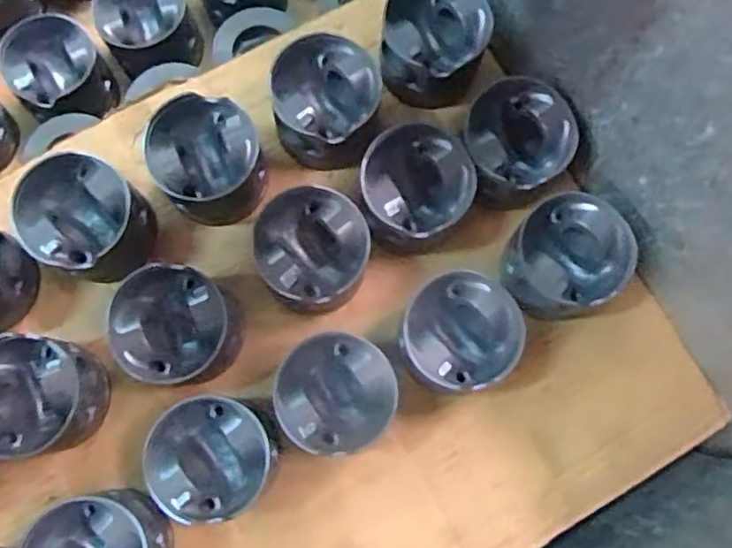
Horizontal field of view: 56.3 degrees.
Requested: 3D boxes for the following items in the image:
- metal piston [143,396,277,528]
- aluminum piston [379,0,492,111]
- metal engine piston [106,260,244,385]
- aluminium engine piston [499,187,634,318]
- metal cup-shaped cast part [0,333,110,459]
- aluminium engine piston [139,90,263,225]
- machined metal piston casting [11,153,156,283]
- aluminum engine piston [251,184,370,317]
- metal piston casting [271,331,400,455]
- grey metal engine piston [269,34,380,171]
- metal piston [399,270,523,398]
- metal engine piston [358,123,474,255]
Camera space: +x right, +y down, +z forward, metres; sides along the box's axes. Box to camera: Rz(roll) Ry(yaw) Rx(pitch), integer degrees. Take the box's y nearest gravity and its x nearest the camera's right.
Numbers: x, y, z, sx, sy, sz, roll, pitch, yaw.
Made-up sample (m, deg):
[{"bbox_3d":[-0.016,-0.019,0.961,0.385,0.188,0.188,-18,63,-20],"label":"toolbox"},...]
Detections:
[{"bbox_3d":[-0.112,0.137,0.517,0.090,0.065,0.090,0,80,-1],"label":"metal piston"},{"bbox_3d":[0.058,-0.202,0.595,0.089,0.073,0.100,9,80,1],"label":"aluminum piston"},{"bbox_3d":[-0.145,0.042,0.538,0.088,0.071,0.088,7,80,0],"label":"metal engine piston"},{"bbox_3d":[0.160,-0.012,0.554,0.088,0.064,0.094,0,80,-1],"label":"aluminium engine piston"},{"bbox_3d":[-0.250,0.092,0.519,0.083,0.071,0.086,2,80,-1],"label":"metal cup-shaped cast part"},{"bbox_3d":[-0.129,-0.092,0.565,0.084,0.072,0.086,0,80,-1],"label":"aluminium engine piston"},{"bbox_3d":[-0.223,-0.044,0.552,0.084,0.077,0.086,0,80,-1],"label":"machined metal piston casting"},{"bbox_3d":[-0.044,-0.016,0.551,0.086,0.068,0.091,0,80,-1],"label":"aluminum engine piston"},{"bbox_3d":[-0.023,0.092,0.526,0.085,0.073,0.085,0,80,-1],"label":"metal piston casting"},{"bbox_3d":[-0.035,-0.142,0.578,0.086,0.077,0.088,0,80,-1],"label":"grey metal engine piston"},{"bbox_3d":[0.071,0.048,0.537,0.084,0.067,0.089,0,80,-1],"label":"metal piston"},{"bbox_3d":[0.040,-0.070,0.563,0.088,0.067,0.096,1,80,-1],"label":"metal engine piston"}]

